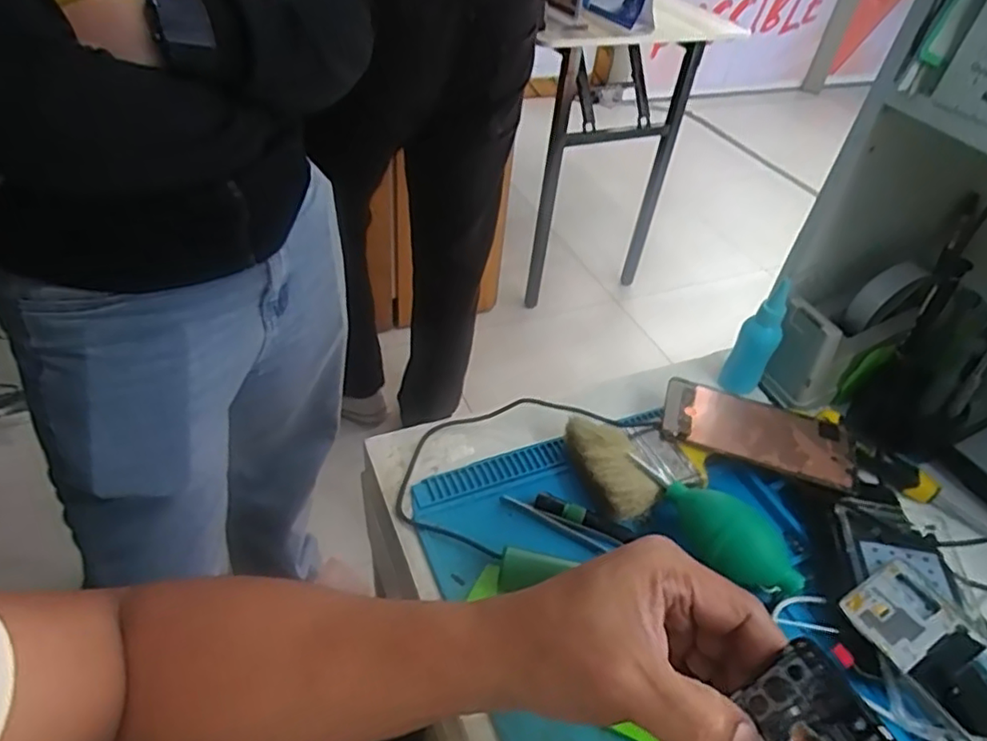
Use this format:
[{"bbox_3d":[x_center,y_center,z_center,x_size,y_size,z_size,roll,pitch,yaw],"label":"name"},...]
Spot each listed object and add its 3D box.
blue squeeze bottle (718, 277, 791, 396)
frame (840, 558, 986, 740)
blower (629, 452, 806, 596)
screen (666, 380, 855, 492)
[{"bbox_3d":[0.243,-0.027,0.583,0.033,0.111,0.030,31,48,23],"label":"blue squeeze bottle"},{"bbox_3d":[0.305,0.196,0.392,0.079,0.010,0.166,-22,51,-27],"label":"frame"},{"bbox_3d":[0.153,0.105,0.451,0.038,0.048,0.138,-24,52,-29],"label":"blower"},{"bbox_3d":[0.222,0.052,0.532,0.154,0.007,0.069,19,51,8],"label":"screen"}]

